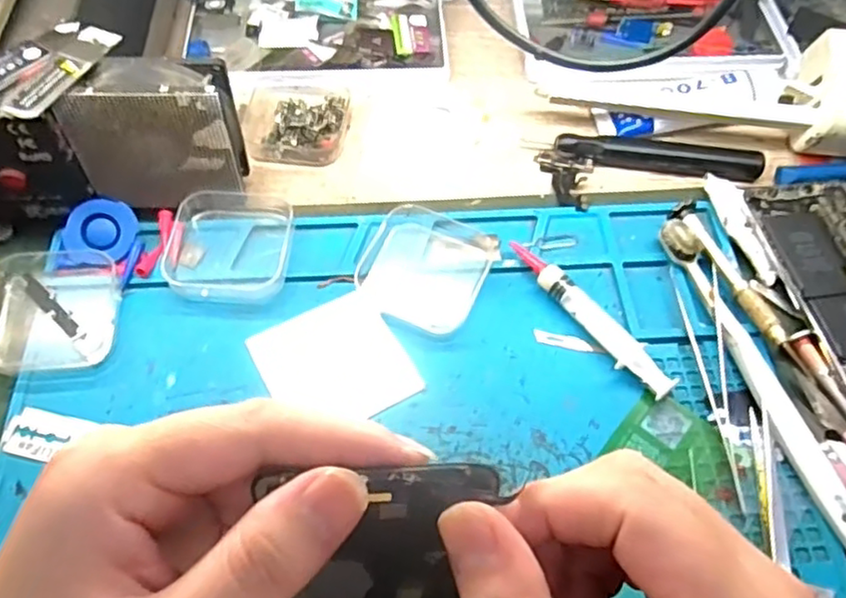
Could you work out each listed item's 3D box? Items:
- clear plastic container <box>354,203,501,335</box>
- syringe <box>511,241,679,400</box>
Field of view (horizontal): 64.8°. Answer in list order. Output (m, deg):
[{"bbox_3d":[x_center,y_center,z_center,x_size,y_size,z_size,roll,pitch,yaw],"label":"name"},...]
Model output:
[{"bbox_3d":[0.003,-0.020,0.360,0.061,0.016,0.068,23,62,11],"label":"clear plastic container"},{"bbox_3d":[0.085,0.008,0.347,0.014,0.013,0.111,-35,67,-19],"label":"syringe"}]

